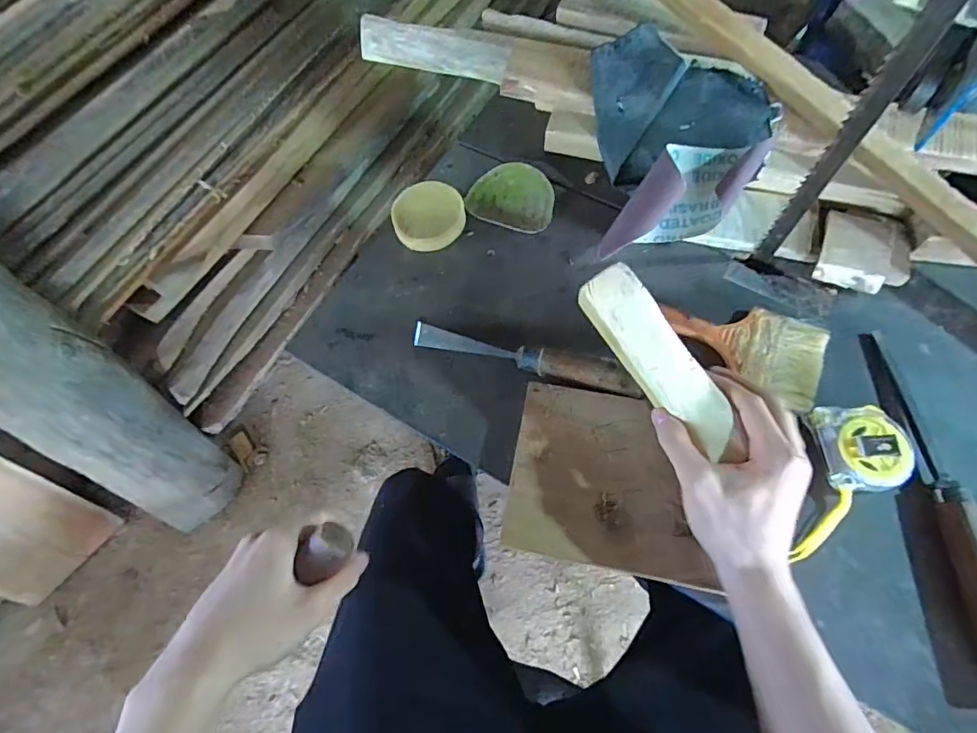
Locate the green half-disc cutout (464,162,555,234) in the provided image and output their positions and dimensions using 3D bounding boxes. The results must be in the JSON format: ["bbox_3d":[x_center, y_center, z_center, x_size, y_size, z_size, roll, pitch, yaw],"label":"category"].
[{"bbox_3d":[0.026,-0.192,0.578,0.095,0.014,0.079,17,69,10],"label":"green half-disc cutout"}]

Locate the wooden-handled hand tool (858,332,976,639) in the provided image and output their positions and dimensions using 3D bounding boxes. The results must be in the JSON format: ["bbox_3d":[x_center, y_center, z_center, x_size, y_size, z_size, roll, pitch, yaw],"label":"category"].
[{"bbox_3d":[0.373,0.102,0.417,0.031,0.026,0.290,-3,66,2],"label":"wooden-handled hand tool"}]

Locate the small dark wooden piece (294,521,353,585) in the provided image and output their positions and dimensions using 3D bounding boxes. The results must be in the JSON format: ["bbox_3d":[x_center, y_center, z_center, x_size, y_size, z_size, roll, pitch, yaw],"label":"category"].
[{"bbox_3d":[-0.114,0.129,0.361,0.033,0.017,0.036,-8,66,0],"label":"small dark wooden piece"}]

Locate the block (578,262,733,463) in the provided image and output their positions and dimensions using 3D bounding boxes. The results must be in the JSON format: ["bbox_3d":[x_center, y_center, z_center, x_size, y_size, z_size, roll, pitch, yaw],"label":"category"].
[{"bbox_3d":[0.128,-0.006,0.391,0.043,0.027,0.153,-31,77,-10],"label":"block"}]

